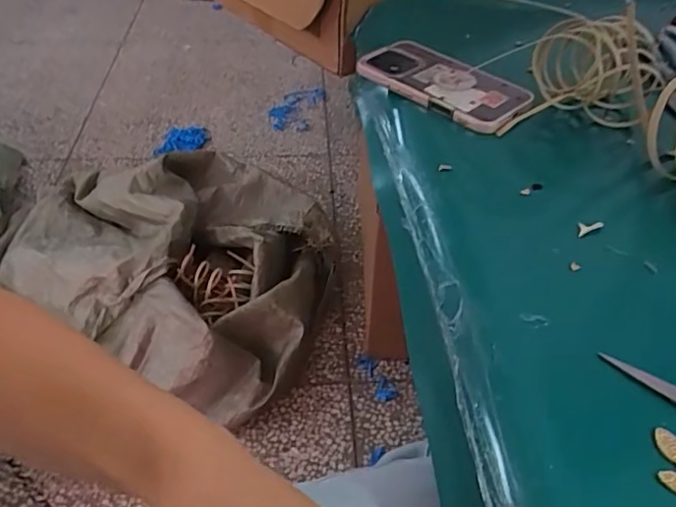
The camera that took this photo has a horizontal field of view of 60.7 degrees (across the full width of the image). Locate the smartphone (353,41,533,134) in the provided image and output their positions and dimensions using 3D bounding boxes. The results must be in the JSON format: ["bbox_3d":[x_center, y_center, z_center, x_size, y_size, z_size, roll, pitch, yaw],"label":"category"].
[{"bbox_3d":[0.094,-0.161,0.535,0.164,0.018,0.061,33,69,28],"label":"smartphone"}]

